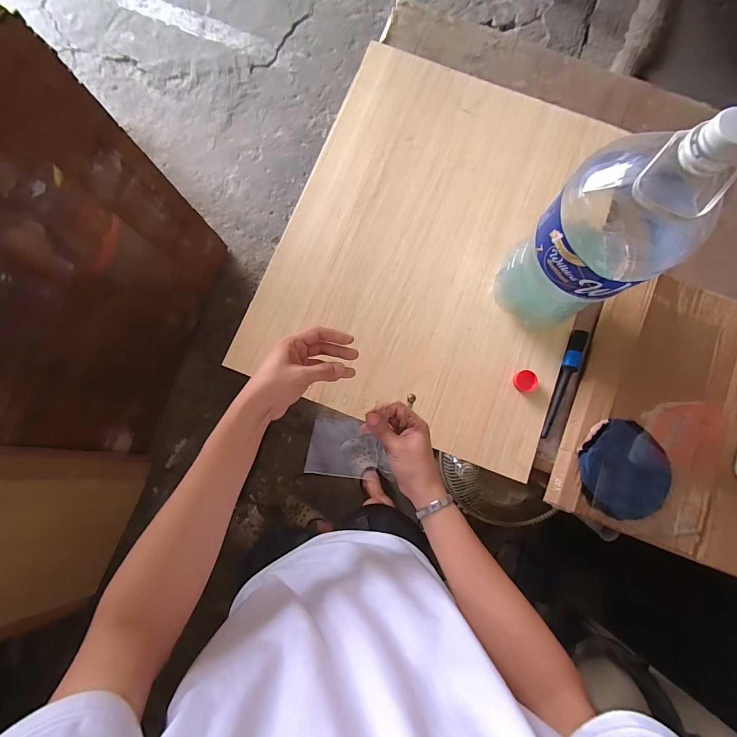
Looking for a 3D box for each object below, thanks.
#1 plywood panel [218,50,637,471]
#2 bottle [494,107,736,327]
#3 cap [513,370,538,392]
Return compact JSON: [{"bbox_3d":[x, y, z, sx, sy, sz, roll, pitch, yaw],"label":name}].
[{"bbox_3d":[0.149,-0.265,0.712,0.584,0.023,0.783,21,81,3],"label":"plywood panel"},{"bbox_3d":[0.319,-0.174,0.498,0.153,0.391,0.148,-32,82,-6],"label":"bottle"},{"bbox_3d":[0.293,0.023,0.661,0.043,0.020,0.039,1,80,0],"label":"cap"}]

